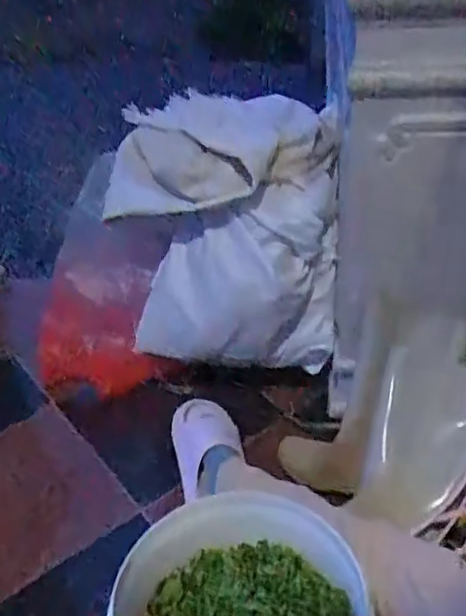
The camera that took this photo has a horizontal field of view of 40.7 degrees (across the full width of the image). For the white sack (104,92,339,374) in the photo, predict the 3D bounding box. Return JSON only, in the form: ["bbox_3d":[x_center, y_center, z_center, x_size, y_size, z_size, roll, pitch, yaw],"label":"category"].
[{"bbox_3d":[0.007,-0.120,1.010,0.323,0.354,0.204,5,37,12],"label":"white sack"}]

